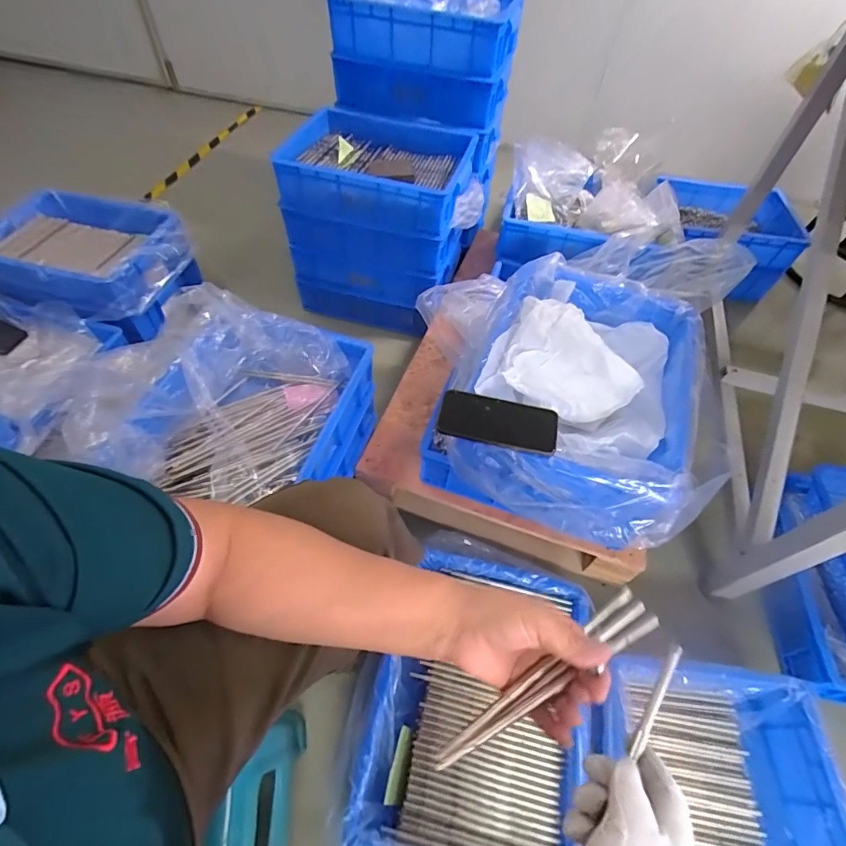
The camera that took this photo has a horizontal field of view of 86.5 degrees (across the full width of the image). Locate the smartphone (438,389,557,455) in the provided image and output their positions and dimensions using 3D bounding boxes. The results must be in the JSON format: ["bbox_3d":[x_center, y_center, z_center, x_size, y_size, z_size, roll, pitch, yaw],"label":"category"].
[{"bbox_3d":[0.103,-0.001,0.622,0.159,0.013,0.071,11,68,7],"label":"smartphone"}]

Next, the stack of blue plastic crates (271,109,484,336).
[{"bbox_3d":[-0.097,-0.483,1.136,0.423,0.398,0.243,16,54,8],"label":"stack of blue plastic crates"}]

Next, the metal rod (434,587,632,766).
[{"bbox_3d":[0.098,0.200,0.368,0.213,0.005,0.009,-28,61,-20],"label":"metal rod"}]

